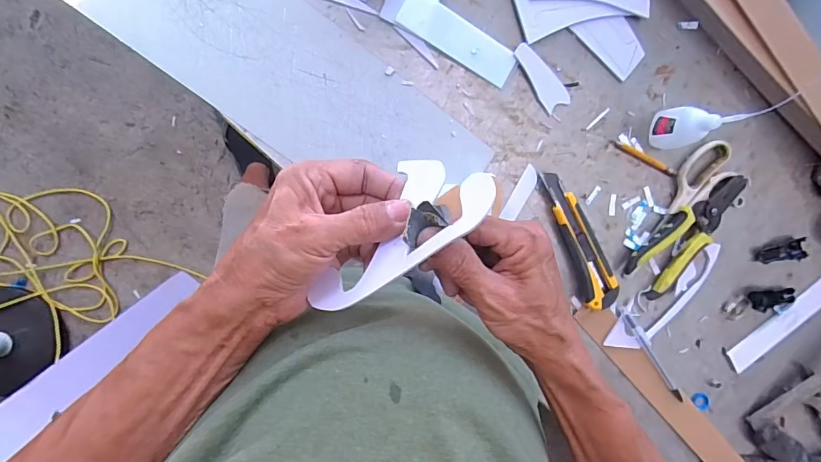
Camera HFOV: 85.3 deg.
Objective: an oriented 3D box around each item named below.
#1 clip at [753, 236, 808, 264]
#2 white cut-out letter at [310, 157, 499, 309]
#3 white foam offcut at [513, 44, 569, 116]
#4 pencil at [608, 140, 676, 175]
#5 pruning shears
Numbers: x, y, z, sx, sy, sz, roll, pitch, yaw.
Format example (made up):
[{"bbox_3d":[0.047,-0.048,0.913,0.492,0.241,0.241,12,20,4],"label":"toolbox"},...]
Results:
[{"bbox_3d":[0.459,0.023,0.551,0.066,0.010,0.031,-6,96,-7],"label":"clip"},{"bbox_3d":[-0.004,0.008,0.277,0.067,0.006,0.122,31,86,28],"label":"white cut-out letter"},{"bbox_3d":[0.143,-0.168,0.487,0.030,0.006,0.079,-38,99,-3],"label":"white foam offcut"},{"bbox_3d":[0.272,-0.083,0.512,0.093,0.008,0.010,21,92,-9],"label":"pencil"},{"bbox_3d":[0.327,0.004,0.522,0.169,0.021,0.059,-42,99,-2],"label":"pruning shears"}]

